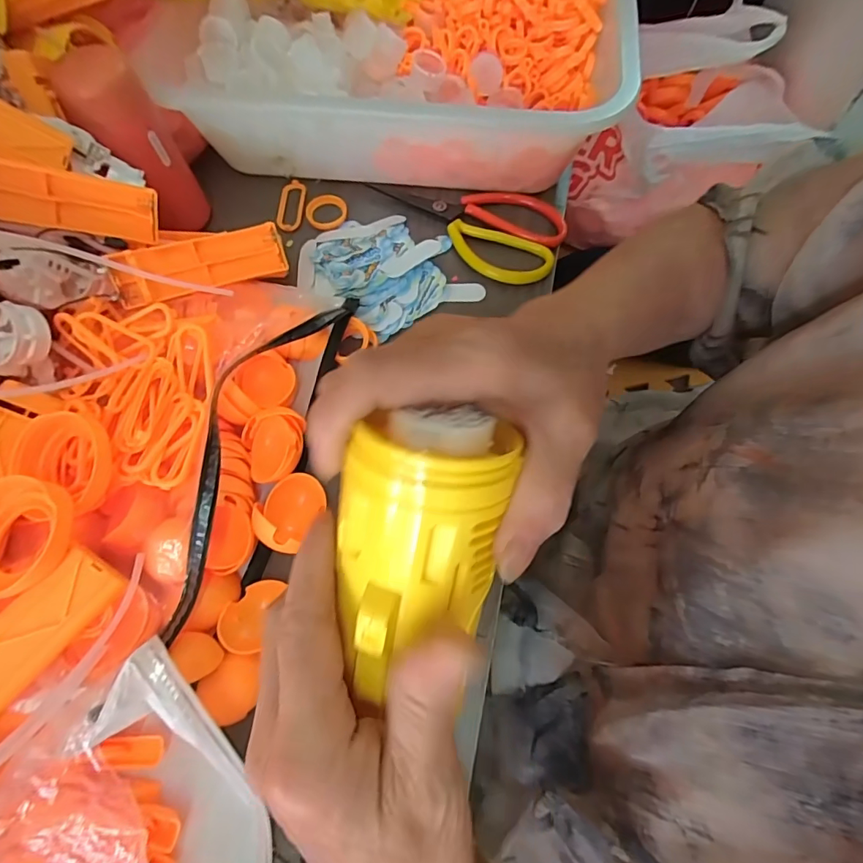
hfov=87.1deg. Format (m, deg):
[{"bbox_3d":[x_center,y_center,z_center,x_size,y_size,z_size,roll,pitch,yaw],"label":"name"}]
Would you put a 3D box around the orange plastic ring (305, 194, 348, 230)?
[{"bbox_3d":[-0.093,-0.195,0.400,0.035,0.009,0.032,0,68,1],"label":"orange plastic ring"}]

